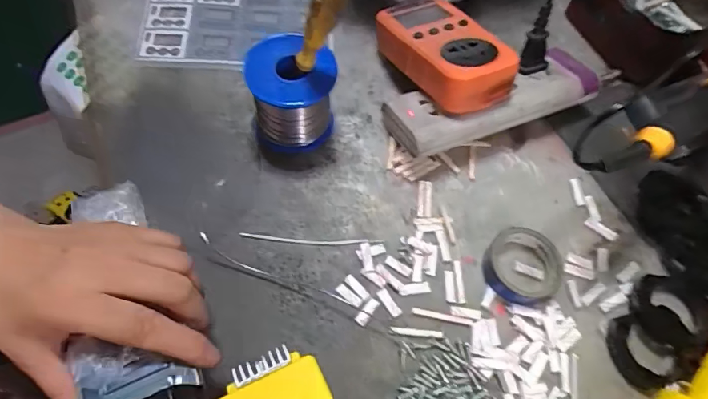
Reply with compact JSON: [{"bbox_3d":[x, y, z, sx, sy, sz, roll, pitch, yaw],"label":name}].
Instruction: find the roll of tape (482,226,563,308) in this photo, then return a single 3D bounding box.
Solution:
[{"bbox_3d":[0.123,0.049,0.325,0.054,0.016,0.054,1,65,-3],"label":"roll of tape"}]

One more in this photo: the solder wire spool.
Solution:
[{"bbox_3d":[-0.046,-0.078,0.339,0.060,0.071,0.053,4,65,-2],"label":"solder wire spool"}]

